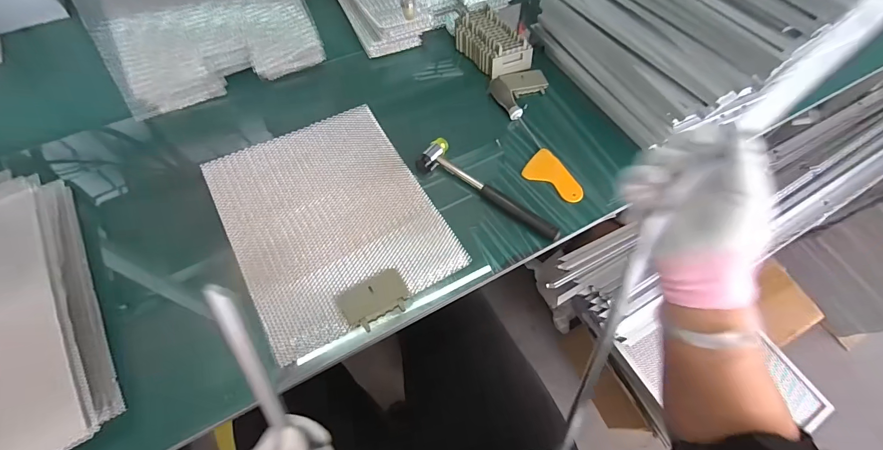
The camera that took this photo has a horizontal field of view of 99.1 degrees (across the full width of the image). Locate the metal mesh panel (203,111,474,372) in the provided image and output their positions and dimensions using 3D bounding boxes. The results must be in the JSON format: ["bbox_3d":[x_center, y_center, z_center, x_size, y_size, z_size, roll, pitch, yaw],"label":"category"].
[{"bbox_3d":[-0.160,-0.019,0.553,0.271,0.018,0.327,-27,67,-17],"label":"metal mesh panel"}]

